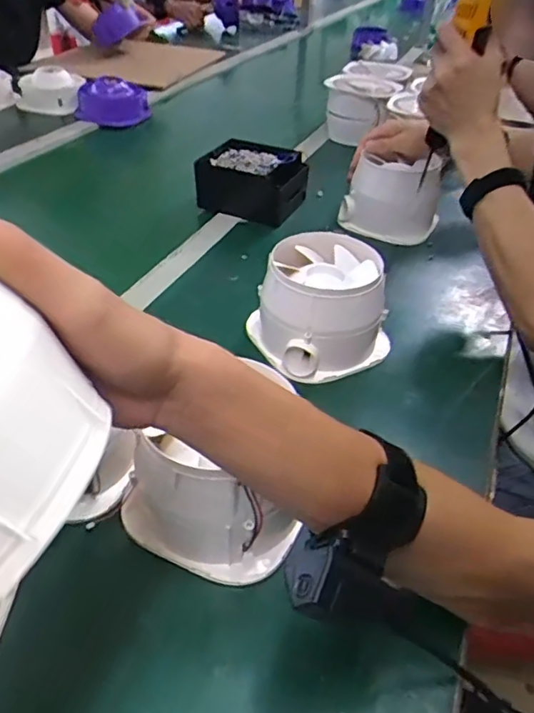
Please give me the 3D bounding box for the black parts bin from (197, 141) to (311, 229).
[{"bbox_3d":[-0.022,-0.268,0.853,0.149,0.084,0.111,13,40,11],"label":"black parts bin"}]

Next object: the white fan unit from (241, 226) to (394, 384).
[{"bbox_3d":[0.054,-0.054,0.585,0.120,0.099,0.122,-22,46,-28],"label":"white fan unit"}]

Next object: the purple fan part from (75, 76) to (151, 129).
[{"bbox_3d":[-0.319,-0.529,1.149,0.147,0.069,0.068,-2,40,-7],"label":"purple fan part"}]

